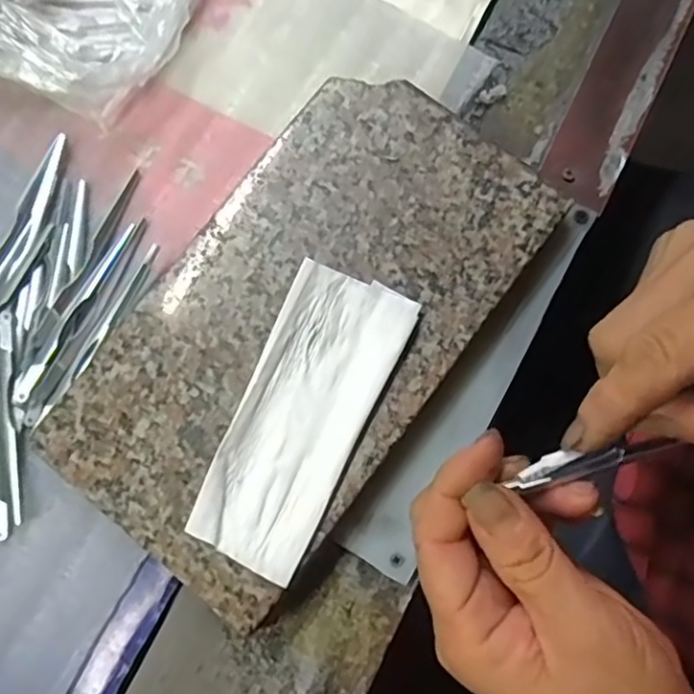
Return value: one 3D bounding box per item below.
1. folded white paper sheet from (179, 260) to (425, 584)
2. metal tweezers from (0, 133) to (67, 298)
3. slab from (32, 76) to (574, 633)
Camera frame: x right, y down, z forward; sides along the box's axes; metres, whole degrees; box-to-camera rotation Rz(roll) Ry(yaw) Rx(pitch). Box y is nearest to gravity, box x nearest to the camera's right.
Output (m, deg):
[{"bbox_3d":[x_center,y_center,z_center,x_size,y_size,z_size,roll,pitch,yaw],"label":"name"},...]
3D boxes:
[{"bbox_3d":[-0.020,0.030,0.279,0.054,0.008,0.131,26,85,1],"label":"folded white paper sheet"},{"bbox_3d":[-0.177,-0.042,0.327,0.018,0.006,0.147,24,83,4],"label":"metal tweezers"},{"bbox_3d":[-0.020,-0.011,0.301,0.130,0.033,0.237,38,84,6],"label":"slab"}]

